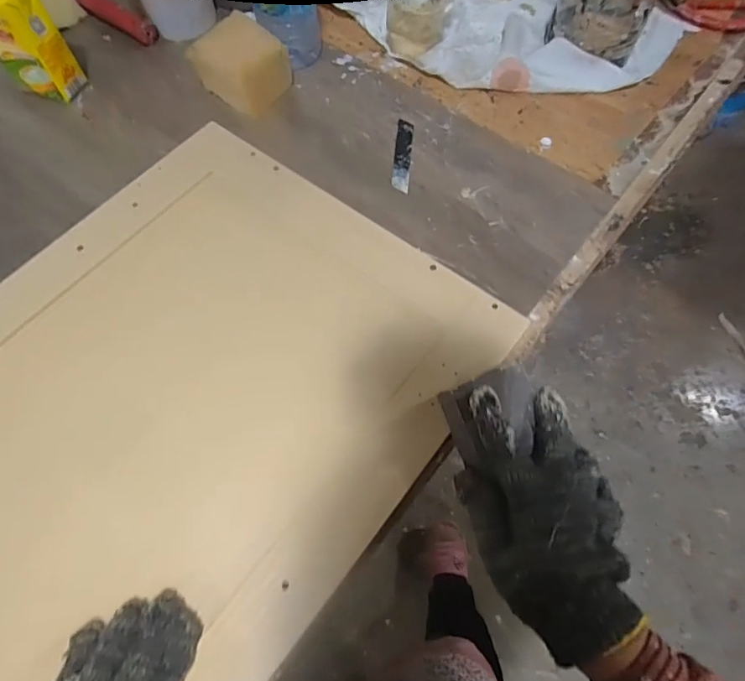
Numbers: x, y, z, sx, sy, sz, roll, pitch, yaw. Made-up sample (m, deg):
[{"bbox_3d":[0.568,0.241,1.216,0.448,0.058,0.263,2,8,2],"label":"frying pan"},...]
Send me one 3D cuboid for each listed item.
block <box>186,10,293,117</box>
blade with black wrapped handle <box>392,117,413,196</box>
[{"bbox_3d":[-0.136,-0.294,0.501,0.069,0.067,0.079,36,70,14],"label":"block"},{"bbox_3d":[0.032,-0.196,0.493,0.018,0.004,0.100,5,66,2],"label":"blade with black wrapped handle"}]

